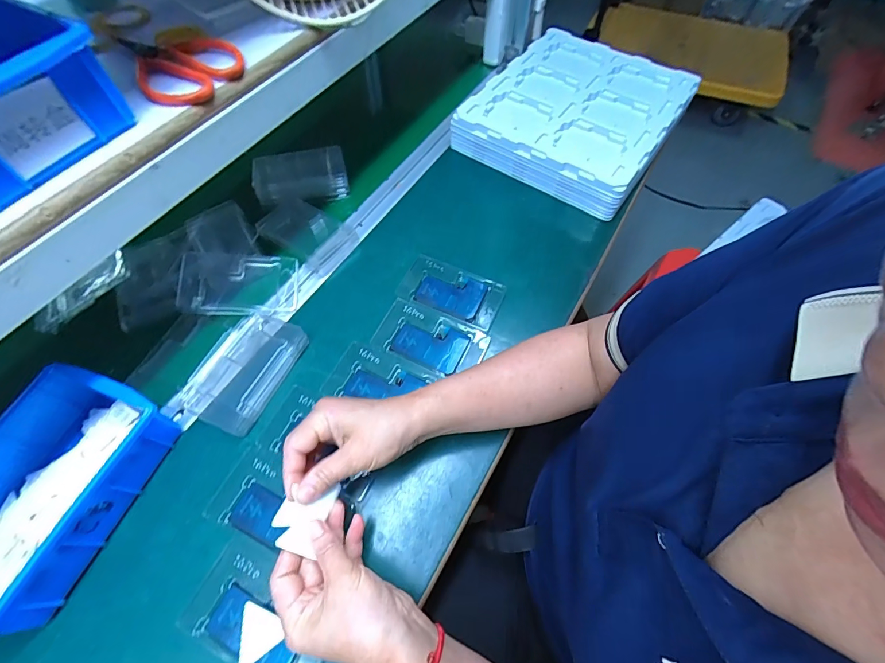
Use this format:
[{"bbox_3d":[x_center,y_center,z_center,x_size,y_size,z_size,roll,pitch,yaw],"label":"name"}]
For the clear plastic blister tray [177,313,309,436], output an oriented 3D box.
[{"bbox_3d":[-0.220,0.038,0.432,0.091,0.022,0.130,24,64,9],"label":"clear plastic blister tray"}]

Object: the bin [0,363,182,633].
[{"bbox_3d":[-0.370,0.139,0.358,0.149,0.055,0.202,20,64,7],"label":"bin"}]

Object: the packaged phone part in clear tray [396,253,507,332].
[{"bbox_3d":[0.012,-0.052,0.501,0.125,0.007,0.074,21,64,8],"label":"packaged phone part in clear tray"}]

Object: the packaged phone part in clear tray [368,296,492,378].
[{"bbox_3d":[-0.015,0.009,0.467,0.128,0.005,0.072,23,64,8],"label":"packaged phone part in clear tray"}]

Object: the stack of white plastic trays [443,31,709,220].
[{"bbox_3d":[0.212,-0.359,0.637,0.293,0.063,0.312,33,66,13],"label":"stack of white plastic trays"}]

